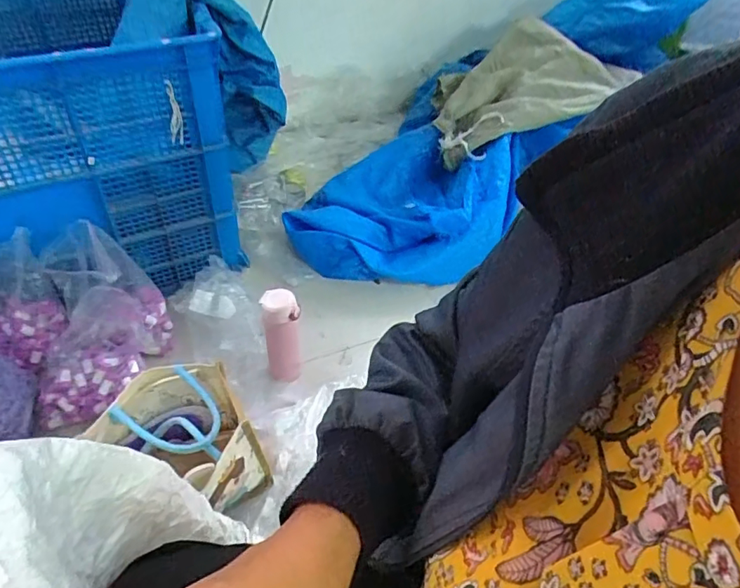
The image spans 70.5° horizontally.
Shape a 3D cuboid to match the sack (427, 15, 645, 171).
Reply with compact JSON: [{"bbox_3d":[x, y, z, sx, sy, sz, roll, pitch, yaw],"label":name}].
[{"bbox_3d":[0.418,-0.596,1.495,0.589,0.093,0.389,-28,65,-13],"label":"sack"}]

